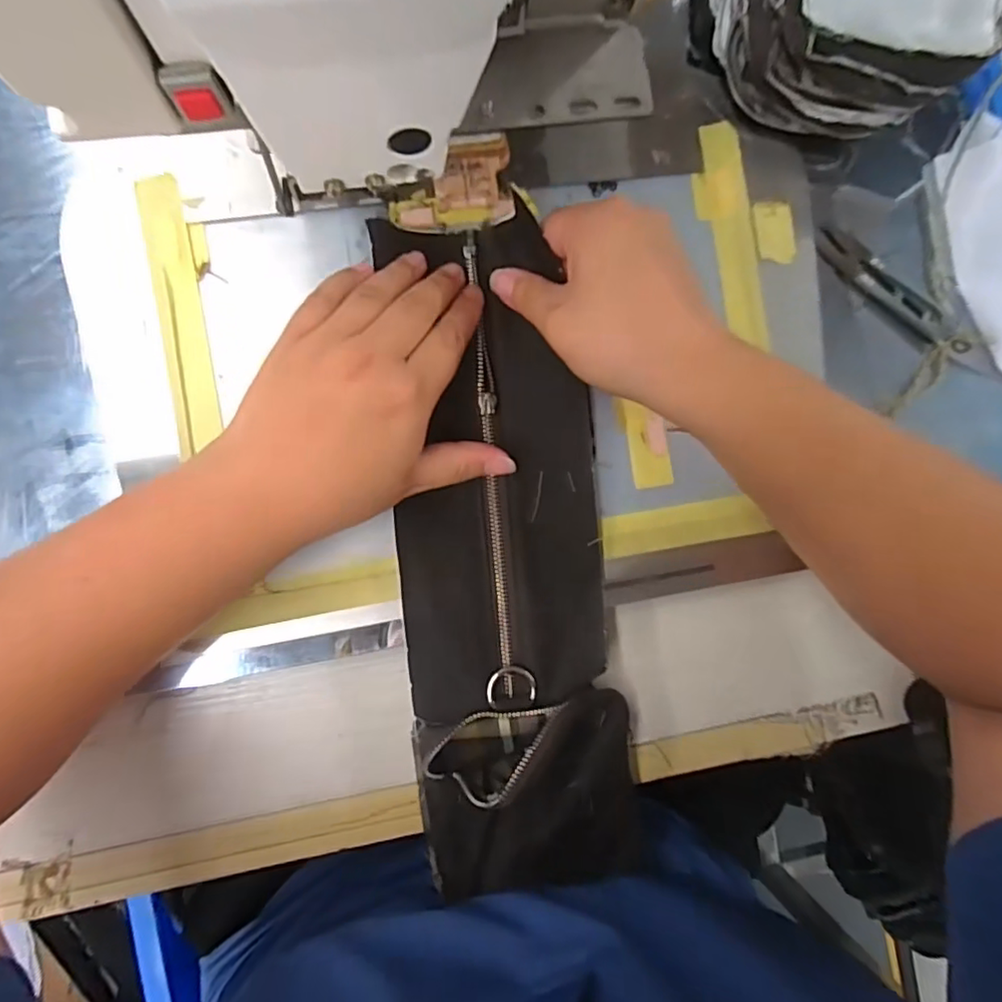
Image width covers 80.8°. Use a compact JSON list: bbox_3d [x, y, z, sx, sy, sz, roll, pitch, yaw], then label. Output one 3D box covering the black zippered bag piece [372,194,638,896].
[{"bbox_3d":[0.005,0.030,0.340,0.126,0.044,0.376,-3,89,-5],"label":"black zippered bag piece"}]

